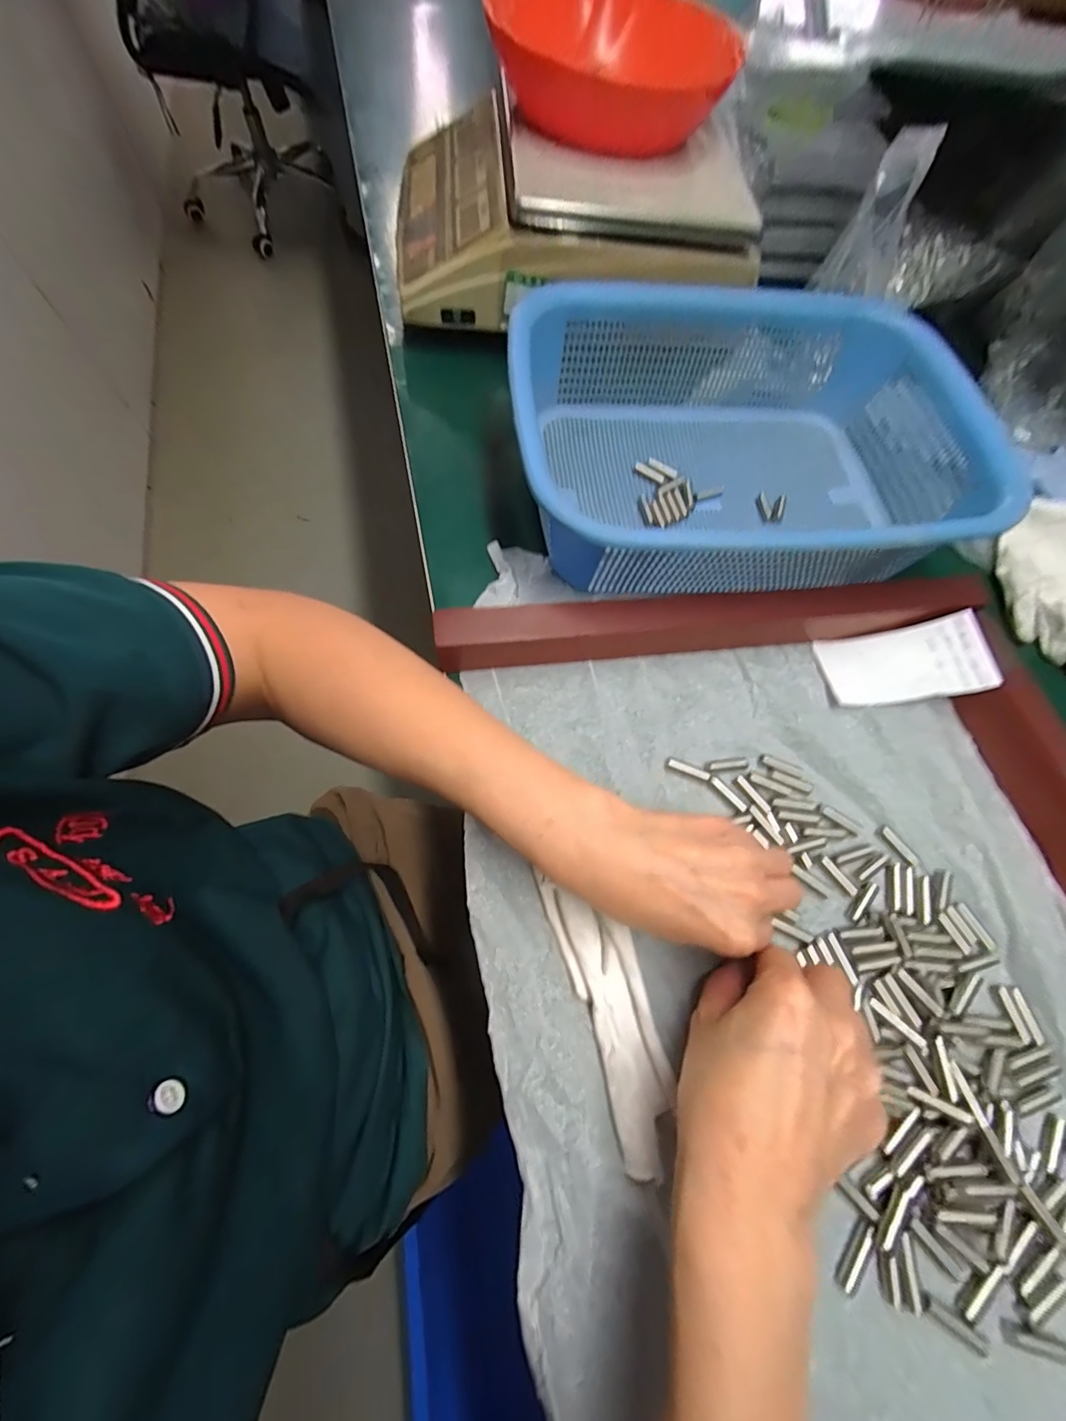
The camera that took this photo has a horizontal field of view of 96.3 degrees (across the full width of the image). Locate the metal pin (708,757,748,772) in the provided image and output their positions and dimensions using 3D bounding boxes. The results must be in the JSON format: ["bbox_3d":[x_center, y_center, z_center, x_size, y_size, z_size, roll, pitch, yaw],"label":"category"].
[{"bbox_3d":[0.130,0.035,0.316,0.028,0.007,0.007,-6,69,-5],"label":"metal pin"}]

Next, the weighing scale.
[{"bbox_3d":[0.033,-0.500,0.474,0.318,0.104,0.265,2,68,-5],"label":"weighing scale"}]

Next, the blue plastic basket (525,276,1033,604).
[{"bbox_3d":[0.163,-0.202,0.365,0.342,0.090,0.245,-4,69,-4],"label":"blue plastic basket"}]

